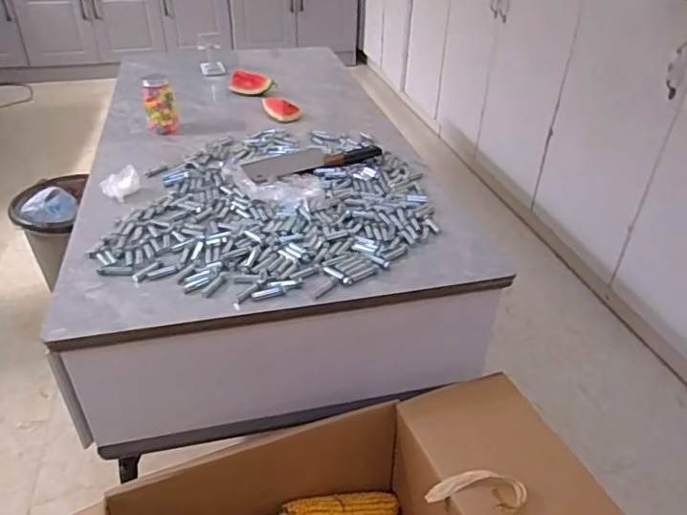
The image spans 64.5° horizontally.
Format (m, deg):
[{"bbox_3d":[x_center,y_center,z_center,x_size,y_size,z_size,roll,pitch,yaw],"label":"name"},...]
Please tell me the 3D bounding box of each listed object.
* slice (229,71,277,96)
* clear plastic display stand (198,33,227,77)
[{"bbox_3d":[-0.249,-0.471,1.477,0.125,0.056,0.042,5,36,5],"label":"slice"},{"bbox_3d":[-0.403,-0.619,1.662,0.073,0.119,0.067,-9,37,-14],"label":"clear plastic display stand"}]

